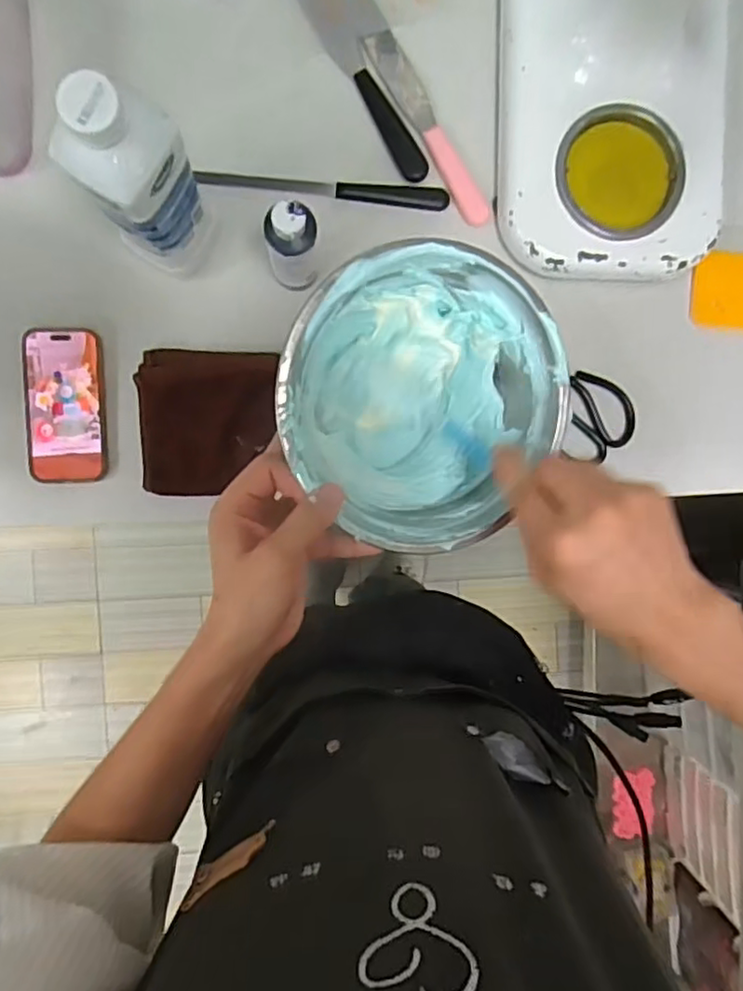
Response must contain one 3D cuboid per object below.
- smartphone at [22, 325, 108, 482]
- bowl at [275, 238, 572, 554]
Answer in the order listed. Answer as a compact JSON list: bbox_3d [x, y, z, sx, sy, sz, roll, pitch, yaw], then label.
[{"bbox_3d":[-0.305,-0.090,0.633,0.072,0.015,0.151,0,92,-4],"label":"smartphone"},{"bbox_3d":[0.037,-0.062,0.424,0.184,0.077,0.182,0,92,-4],"label":"bowl"}]

